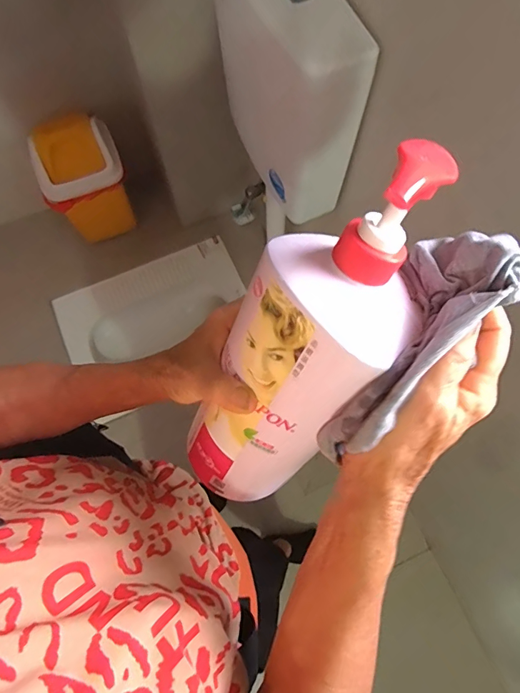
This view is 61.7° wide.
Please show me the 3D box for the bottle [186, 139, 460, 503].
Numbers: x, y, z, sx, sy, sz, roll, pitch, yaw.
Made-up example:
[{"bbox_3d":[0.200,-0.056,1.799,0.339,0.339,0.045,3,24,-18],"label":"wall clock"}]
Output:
[{"bbox_3d":[0.022,0.017,0.272,0.088,0.264,0.059,35,36,10],"label":"bottle"}]

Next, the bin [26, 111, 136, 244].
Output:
[{"bbox_3d":[-0.492,-0.479,1.247,0.226,0.309,0.190,-24,75,-7],"label":"bin"}]

